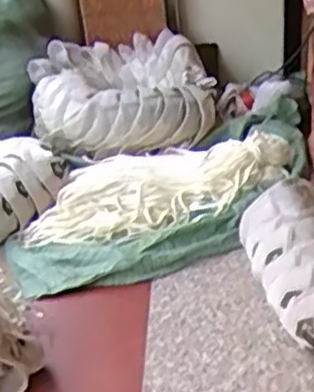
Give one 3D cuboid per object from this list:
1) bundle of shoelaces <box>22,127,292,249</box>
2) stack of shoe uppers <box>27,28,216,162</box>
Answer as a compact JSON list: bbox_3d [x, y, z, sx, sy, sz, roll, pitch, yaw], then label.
[{"bbox_3d":[-0.003,-0.017,1.503,0.570,0.113,0.214,-11,33,-8],"label":"bundle of shoelaces"},{"bbox_3d":[-0.084,-0.249,1.701,0.437,0.203,0.278,-9,33,-4],"label":"stack of shoe uppers"}]

